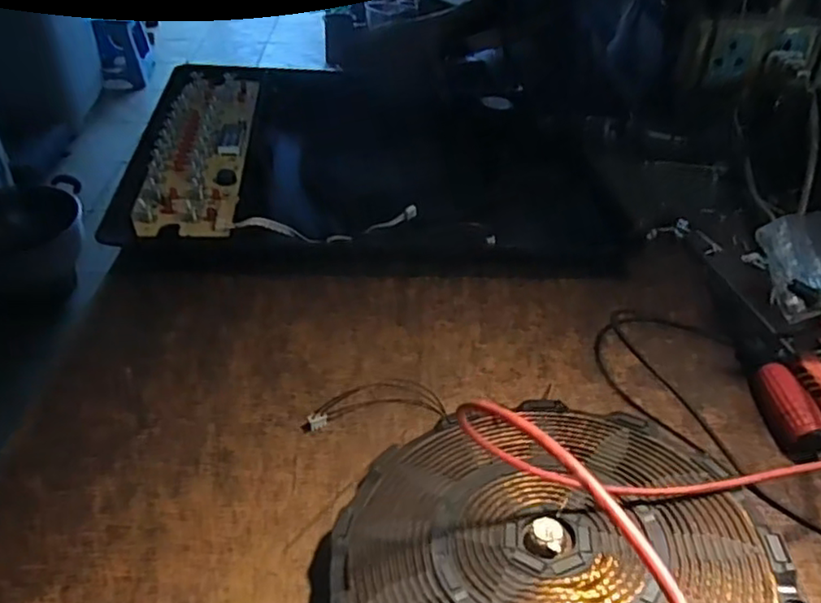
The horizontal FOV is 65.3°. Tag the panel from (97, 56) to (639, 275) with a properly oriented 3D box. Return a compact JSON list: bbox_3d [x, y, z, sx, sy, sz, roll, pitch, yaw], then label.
[{"bbox_3d":[-0.020,-0.141,0.566,0.394,0.031,0.325,0,43,-8],"label":"panel"}]

